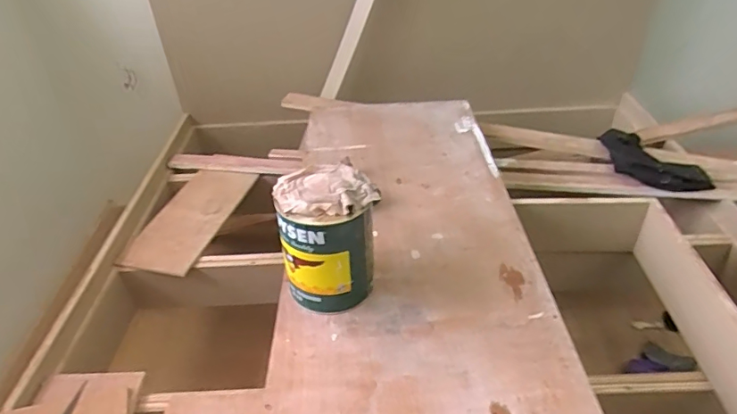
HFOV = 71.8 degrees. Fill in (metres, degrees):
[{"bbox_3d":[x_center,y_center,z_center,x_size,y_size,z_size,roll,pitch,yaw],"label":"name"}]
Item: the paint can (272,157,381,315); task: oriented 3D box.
[{"bbox_3d":[-0.072,0.061,0.911,0.163,0.221,0.159,-12,37,-13],"label":"paint can"}]

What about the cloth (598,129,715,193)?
[{"bbox_3d":[0.786,-0.137,1.412,0.268,0.062,0.219,10,40,17],"label":"cloth"}]

